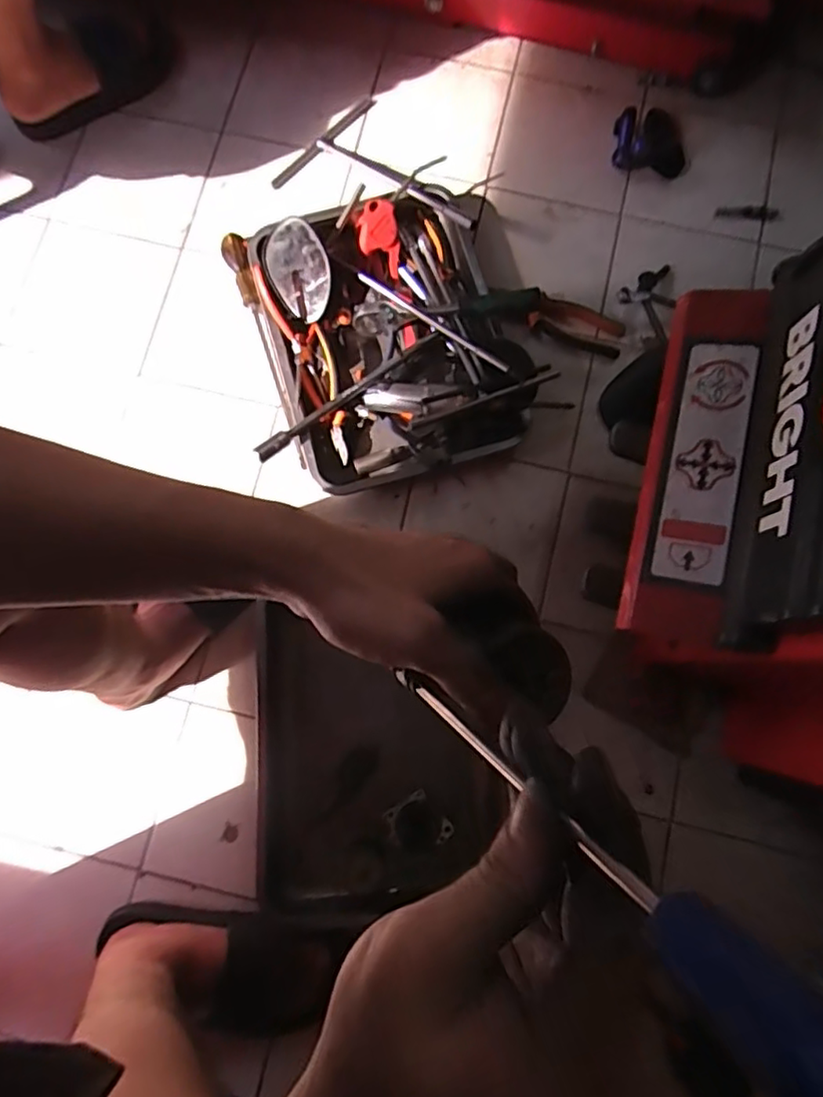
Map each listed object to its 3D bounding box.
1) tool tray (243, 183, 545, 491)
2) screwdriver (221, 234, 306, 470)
[{"bbox_3d":[-0.034,-0.287,0.830,0.318,0.075,0.390,-15,79,-3],"label":"tool tray"},{"bbox_3d":[-0.203,-0.270,0.840,0.032,0.029,0.366,-17,79,-3],"label":"screwdriver"}]

